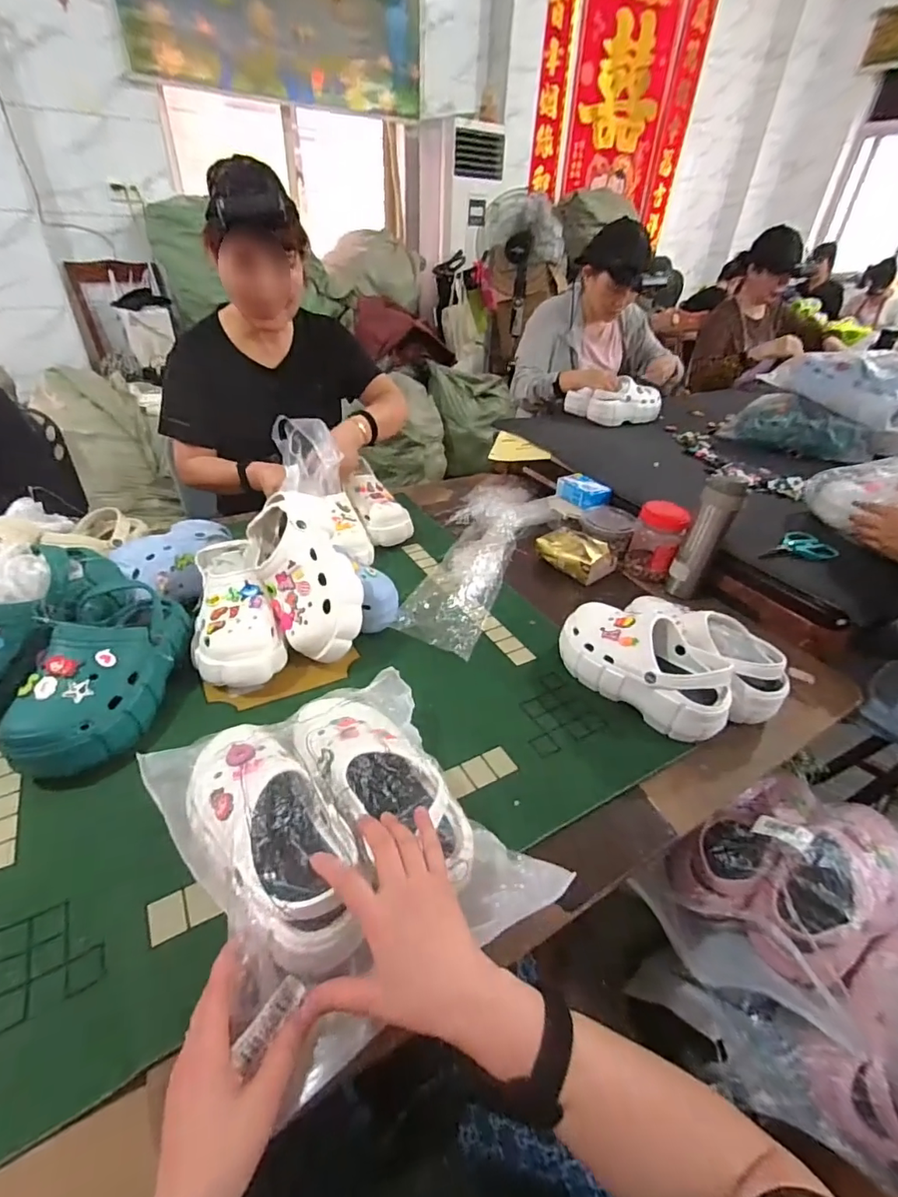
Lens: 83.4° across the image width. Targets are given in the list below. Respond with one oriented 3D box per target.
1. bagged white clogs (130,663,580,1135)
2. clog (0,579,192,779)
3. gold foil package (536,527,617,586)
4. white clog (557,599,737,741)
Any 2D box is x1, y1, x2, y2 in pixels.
[{"bbox_3d":[-0.094,0.204,0.491,0.249,0.093,0.327,-19,42,-28],"label":"bagged white clogs"},{"bbox_3d":[-0.424,0.083,0.625,0.116,0.097,0.250,4,36,0],"label":"clog"},{"bbox_3d":[0.259,-0.095,1.020,0.098,0.058,0.133,-25,45,-33],"label":"gold foil package"},{"bbox_3d":[0.272,0.096,0.721,0.100,0.102,0.249,-26,45,-34],"label":"white clog"}]

